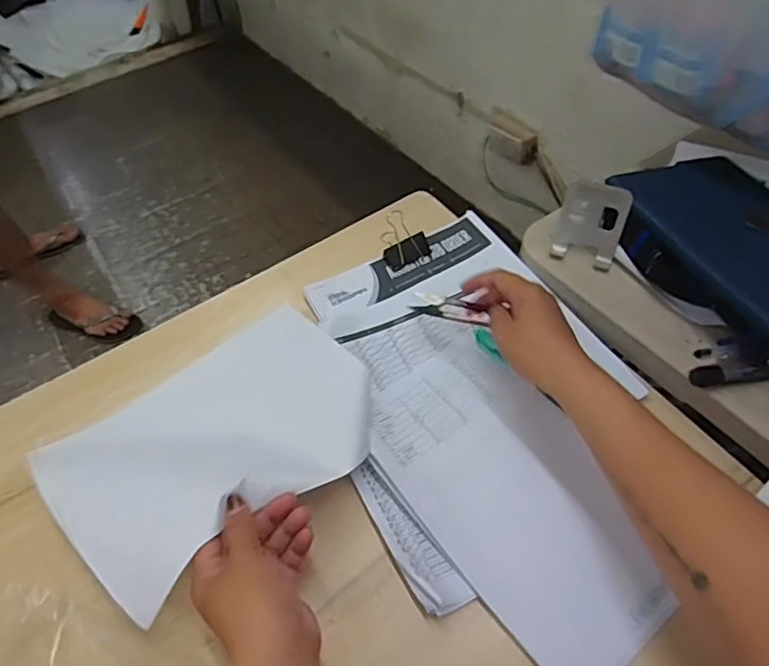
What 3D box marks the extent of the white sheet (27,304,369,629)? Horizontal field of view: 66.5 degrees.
[{"bbox_3d":[-0.142,0.088,0.506,0.259,0.033,0.193,-38,56,-23],"label":"white sheet"}]

